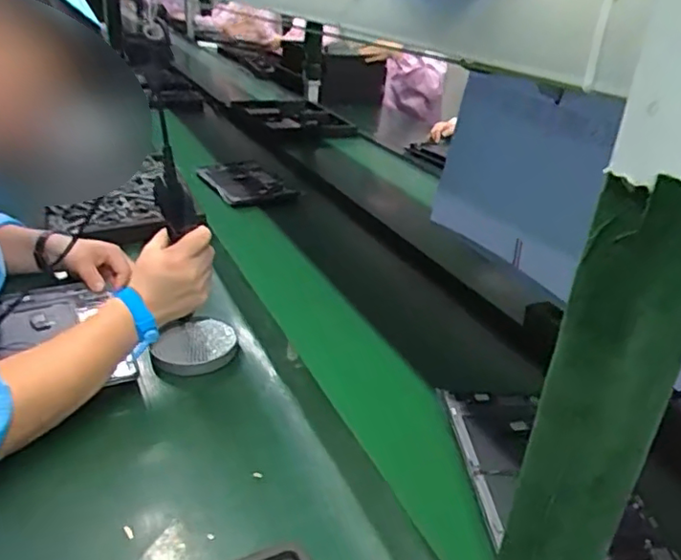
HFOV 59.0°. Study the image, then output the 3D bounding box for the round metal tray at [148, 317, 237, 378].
[{"bbox_3d":[-0.188,0.086,0.783,0.104,0.018,0.101,5,29,-3],"label":"round metal tray"}]

